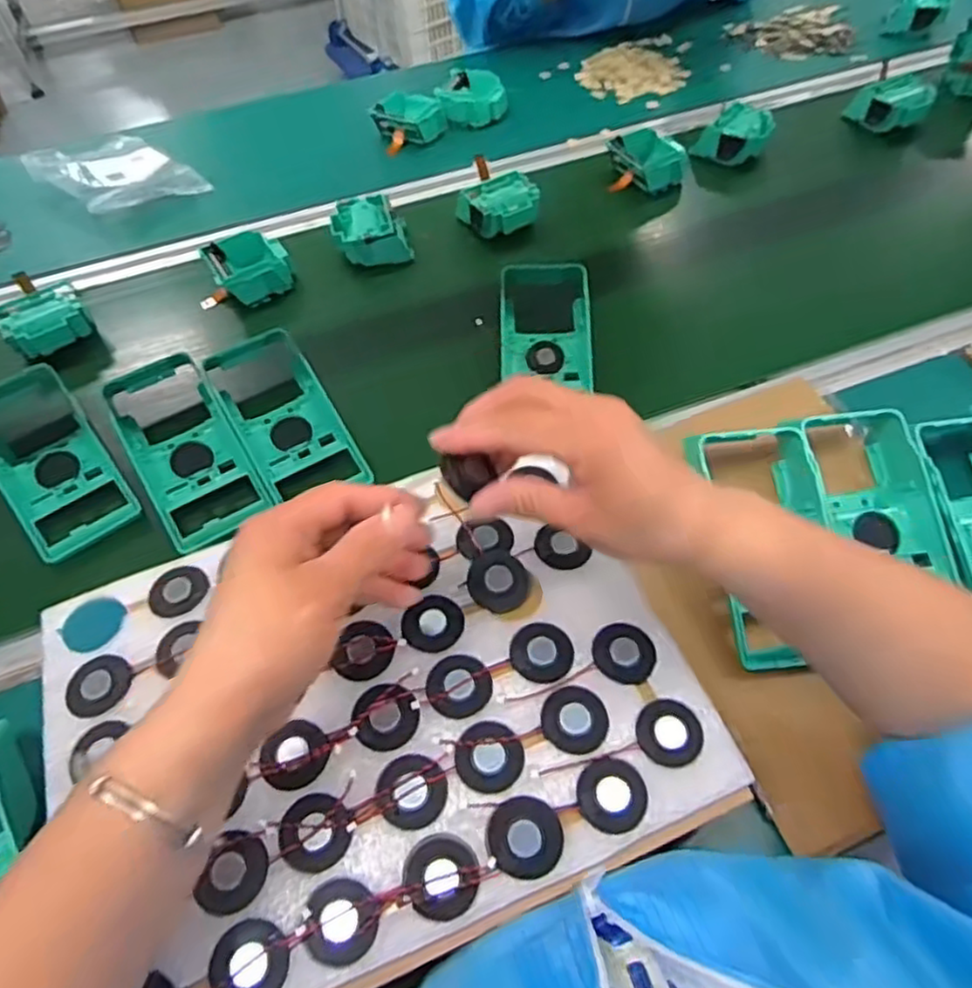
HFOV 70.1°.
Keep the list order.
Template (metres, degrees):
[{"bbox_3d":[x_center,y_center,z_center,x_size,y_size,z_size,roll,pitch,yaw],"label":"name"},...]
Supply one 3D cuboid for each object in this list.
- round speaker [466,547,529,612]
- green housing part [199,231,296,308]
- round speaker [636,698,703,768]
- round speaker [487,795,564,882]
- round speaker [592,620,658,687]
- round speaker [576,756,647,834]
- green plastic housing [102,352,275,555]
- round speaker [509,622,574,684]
[{"bbox_3d":[0.007,0.048,0.397,0.034,0.010,0.038,4,55,2],"label":"round speaker"},{"bbox_3d":[-0.248,-0.238,0.731,0.076,0.033,0.077,-27,59,-18],"label":"green housing part"},{"bbox_3d":[0.095,0.123,0.359,0.034,0.004,0.033,0,55,0],"label":"round speaker"},{"bbox_3d":[0.019,0.162,0.327,0.034,0.009,0.035,0,55,0],"label":"round speaker"},{"bbox_3d":[0.076,0.087,0.382,0.033,0.004,0.036,0,55,0],"label":"round speaker"},{"bbox_3d":[0.062,0.148,0.341,0.033,0.005,0.034,0,55,0],"label":"round speaker"},{"bbox_3d":[-0.258,-0.044,0.591,0.085,0.030,0.194,-28,60,-18],"label":"green plastic housing"},{"bbox_3d":[0.031,0.086,0.380,0.034,0.004,0.034,0,55,0],"label":"round speaker"}]

